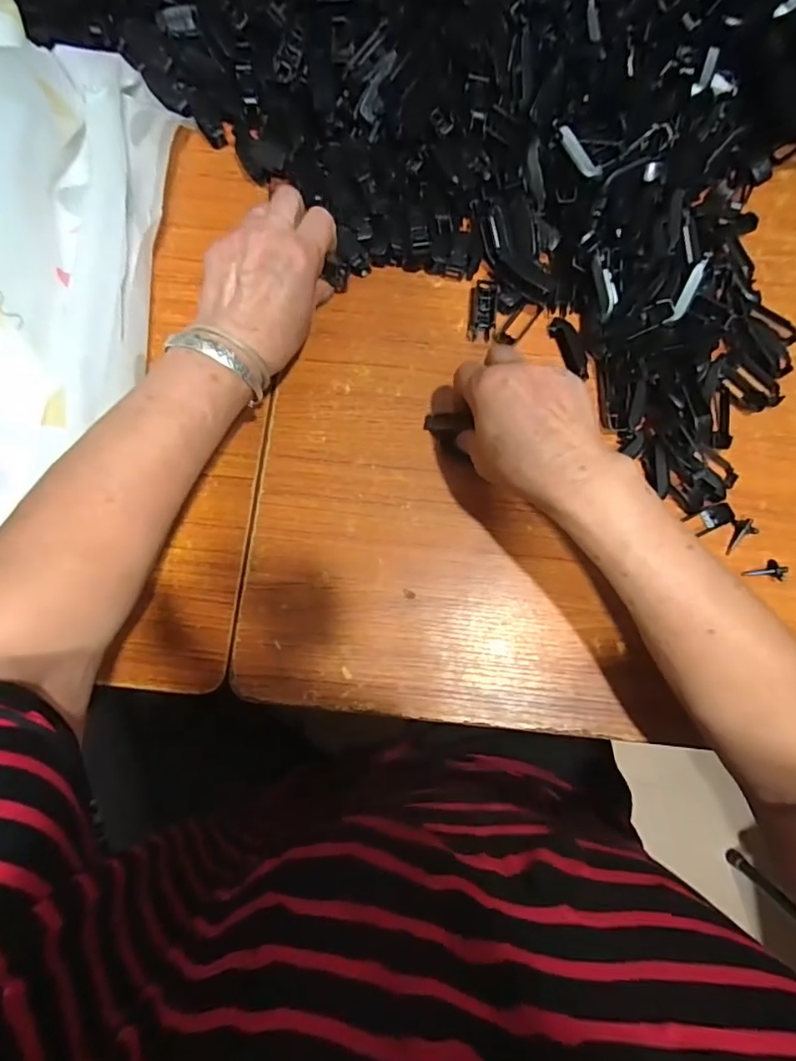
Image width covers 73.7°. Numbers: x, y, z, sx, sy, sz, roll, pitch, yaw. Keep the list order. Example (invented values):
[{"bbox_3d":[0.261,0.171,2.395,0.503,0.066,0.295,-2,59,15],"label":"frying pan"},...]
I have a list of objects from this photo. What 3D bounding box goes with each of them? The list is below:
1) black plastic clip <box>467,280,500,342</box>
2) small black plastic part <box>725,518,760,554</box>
[{"bbox_3d":[0.070,-0.180,0.429,0.020,0.013,0.053,8,79,0],"label":"black plastic clip"},{"bbox_3d":[0.259,0.005,0.403,0.017,0.008,0.031,33,95,5],"label":"small black plastic part"}]

